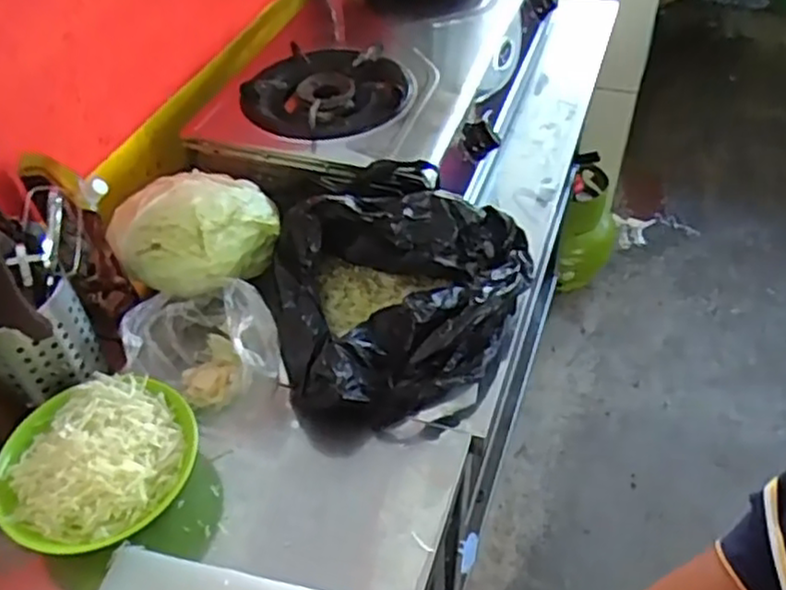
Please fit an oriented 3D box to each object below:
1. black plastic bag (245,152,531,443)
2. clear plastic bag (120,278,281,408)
[{"bbox_3d":[0.001,-0.012,0.778,0.279,0.138,0.299,1,45,4],"label":"black plastic bag"},{"bbox_3d":[-0.188,0.046,0.730,0.147,0.083,0.120,-5,45,-2],"label":"clear plastic bag"}]

